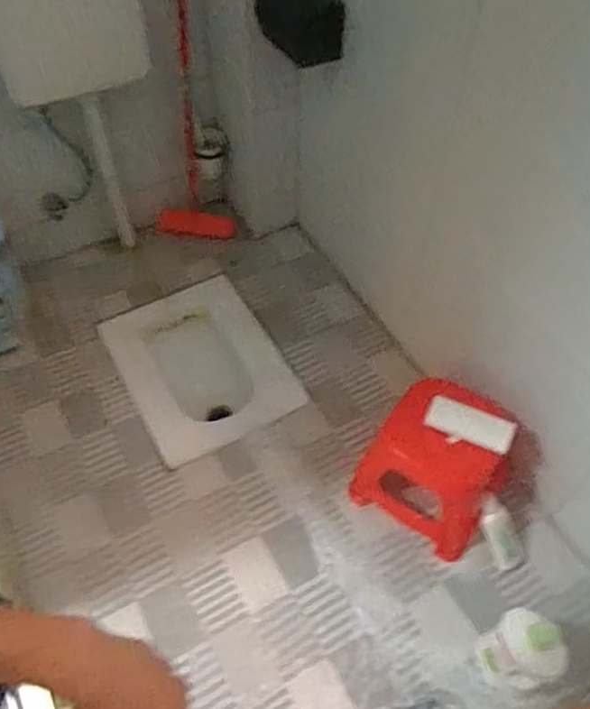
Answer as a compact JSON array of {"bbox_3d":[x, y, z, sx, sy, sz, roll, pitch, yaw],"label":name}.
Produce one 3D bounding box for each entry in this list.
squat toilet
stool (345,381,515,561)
[{"bbox_3d":[-0.277,0.032,1.765,0.424,0.109,0.574,-25,57,-17],"label":"squat toilet"},{"bbox_3d":[0.303,0.238,1.353,0.292,0.260,0.257,27,59,19],"label":"stool"}]

